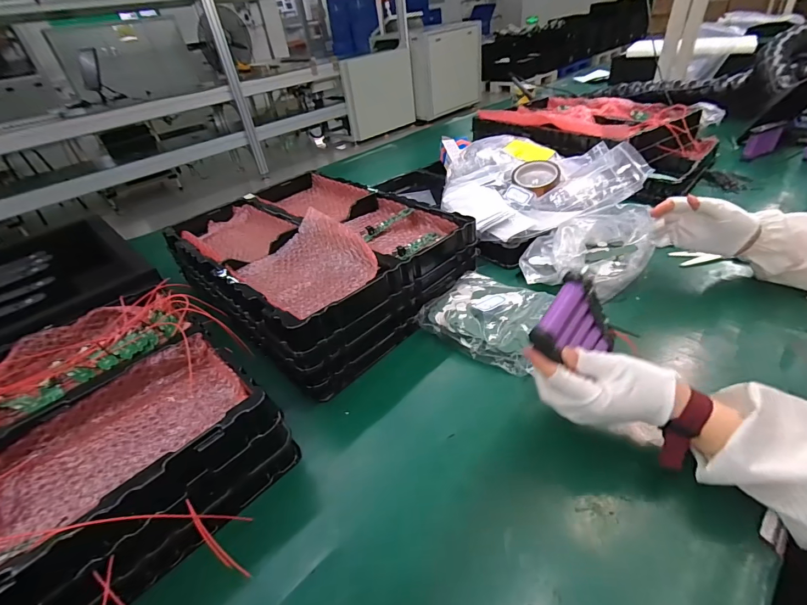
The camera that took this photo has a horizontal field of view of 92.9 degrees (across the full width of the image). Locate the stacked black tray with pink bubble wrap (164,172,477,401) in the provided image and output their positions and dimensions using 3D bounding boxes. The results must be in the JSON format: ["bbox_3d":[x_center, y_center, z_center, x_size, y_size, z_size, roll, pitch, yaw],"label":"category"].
[{"bbox_3d":[-0.162,-0.087,0.685,0.474,0.125,0.354,26,49,36],"label":"stacked black tray with pink bubble wrap"}]

